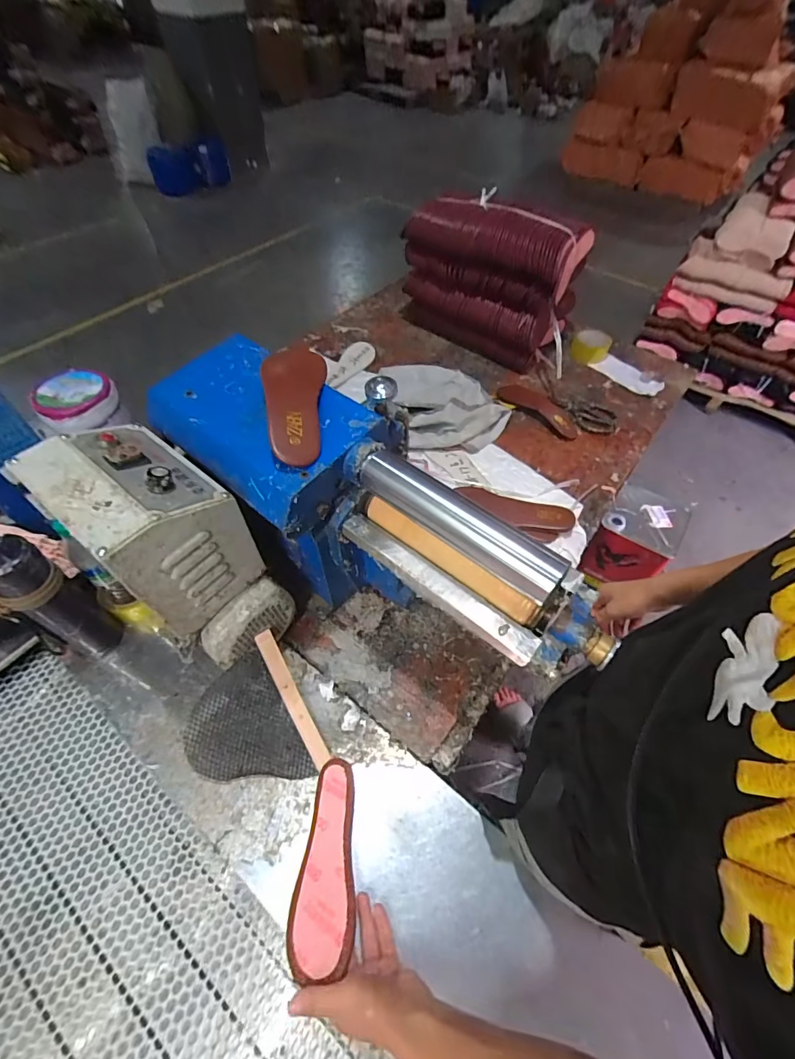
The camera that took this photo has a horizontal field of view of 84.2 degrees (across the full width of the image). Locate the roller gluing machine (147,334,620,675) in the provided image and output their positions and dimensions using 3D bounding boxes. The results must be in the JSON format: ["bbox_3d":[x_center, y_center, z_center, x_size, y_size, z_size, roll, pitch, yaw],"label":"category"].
[{"bbox_3d":[-0.042,0.000,0.618,0.602,0.318,0.199,32,61,13],"label":"roller gluing machine"}]

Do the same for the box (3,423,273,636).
[{"bbox_3d":[-0.296,-0.009,0.537,0.187,0.192,0.139,34,60,20],"label":"box"}]

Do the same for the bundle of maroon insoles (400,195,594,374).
[{"bbox_3d":[0.221,-0.638,1.137,0.435,0.294,0.185,30,61,17],"label":"bundle of maroon insoles"}]

